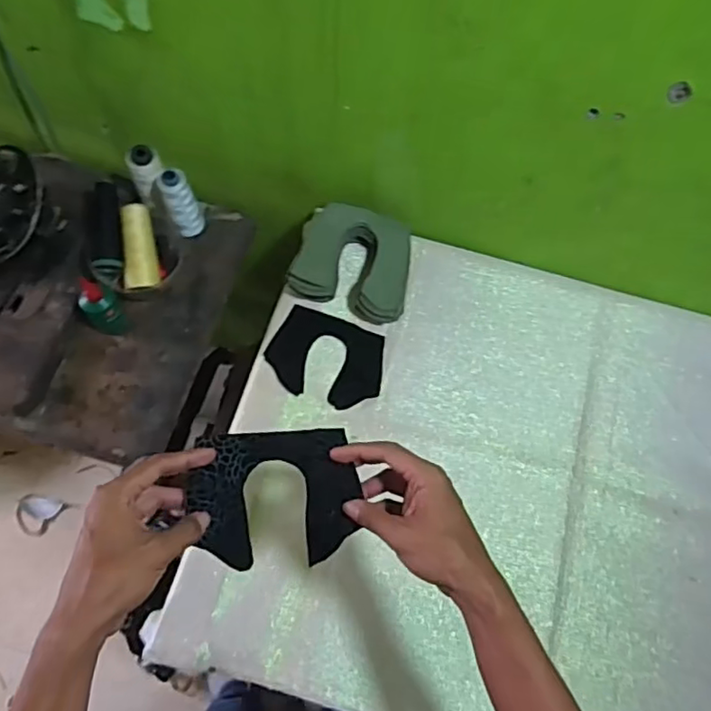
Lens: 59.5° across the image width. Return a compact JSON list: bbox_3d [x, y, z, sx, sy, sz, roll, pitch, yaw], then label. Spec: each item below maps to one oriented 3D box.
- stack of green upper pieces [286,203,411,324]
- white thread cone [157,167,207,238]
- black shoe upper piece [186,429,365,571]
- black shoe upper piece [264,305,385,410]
[{"bbox_3d":[0.002,-0.124,0.848,0.155,0.078,0.133,17,70,6],"label":"stack of green upper pieces"},{"bbox_3d":[-0.233,-0.203,0.843,0.037,0.115,0.035,0,69,-1],"label":"white thread cone"},{"bbox_3d":[-0.066,0.118,0.516,0.131,0.024,0.108,-3,81,-6],"label":"black shoe upper piece"},{"bbox_3d":[-0.037,0.004,0.835,0.151,0.005,0.117,19,72,-1],"label":"black shoe upper piece"}]

